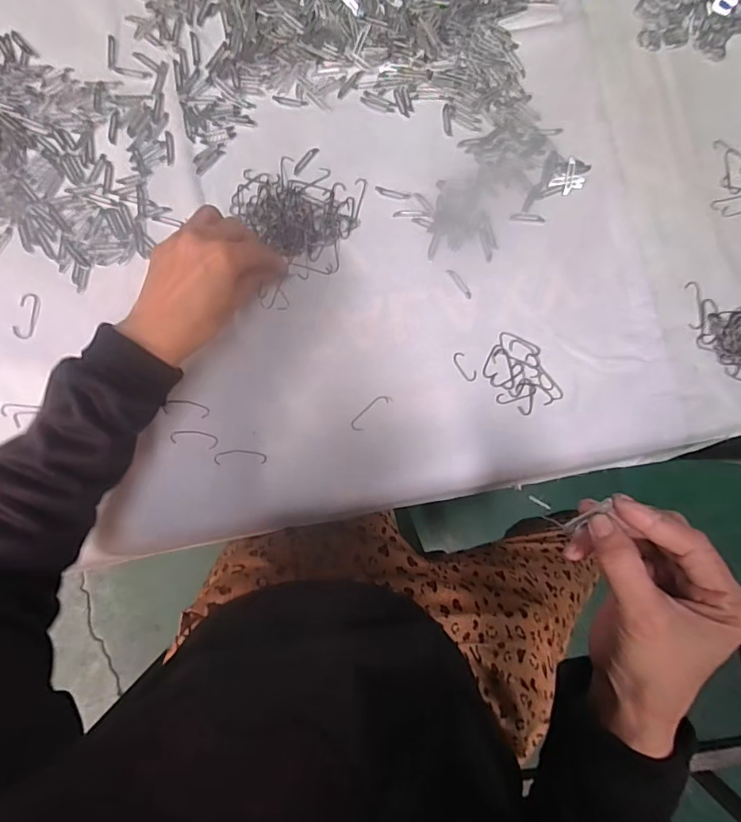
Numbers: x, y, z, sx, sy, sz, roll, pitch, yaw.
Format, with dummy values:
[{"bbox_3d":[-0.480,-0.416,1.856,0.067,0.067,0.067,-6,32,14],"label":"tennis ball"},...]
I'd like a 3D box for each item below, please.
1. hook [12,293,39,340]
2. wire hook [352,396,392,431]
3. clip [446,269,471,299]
[{"bbox_3d":[-0.306,-0.085,0.433,0.019,0.004,0.042,11,85,-1],"label":"hook"},{"bbox_3d":[0.000,0.001,0.435,0.013,0.004,0.043,43,86,2],"label":"wire hook"},{"bbox_3d":[0.083,-0.118,0.448,0.007,0.004,0.033,-35,87,-4],"label":"clip"}]

